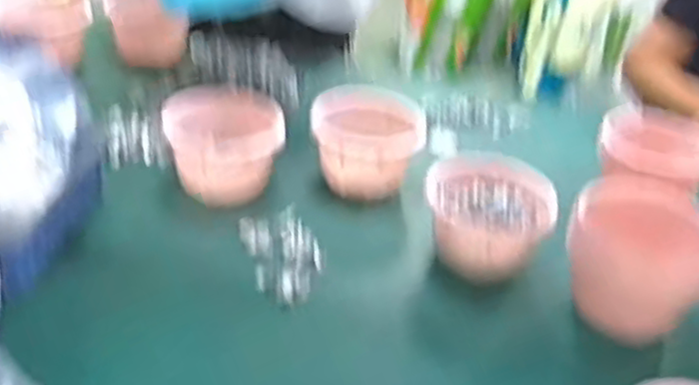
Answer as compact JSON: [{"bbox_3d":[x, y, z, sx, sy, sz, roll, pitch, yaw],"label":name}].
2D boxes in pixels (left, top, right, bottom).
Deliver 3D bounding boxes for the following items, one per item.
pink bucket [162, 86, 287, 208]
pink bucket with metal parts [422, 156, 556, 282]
[{"bbox_3d":[-0.161,-0.063,0.959,0.148,0.100,0.129,1,32,-10],"label":"pink bucket"},{"bbox_3d":[0.164,0.039,0.904,0.152,0.096,0.135,15,33,12],"label":"pink bucket with metal parts"}]

